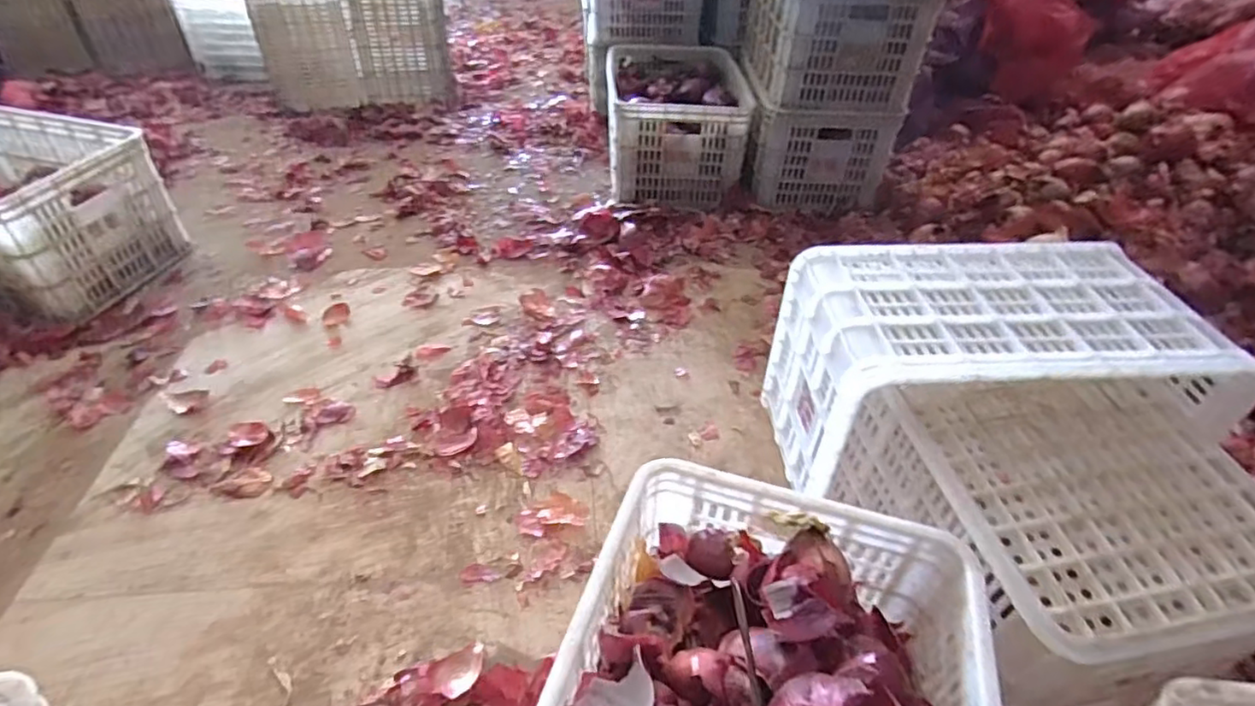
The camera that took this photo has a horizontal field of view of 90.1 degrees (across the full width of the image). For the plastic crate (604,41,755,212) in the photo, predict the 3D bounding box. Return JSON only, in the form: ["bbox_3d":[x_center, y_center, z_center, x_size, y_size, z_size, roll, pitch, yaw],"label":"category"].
[{"bbox_3d":[0.106,-0.514,1.448,0.314,0.247,0.279,0,42,-4],"label":"plastic crate"}]

